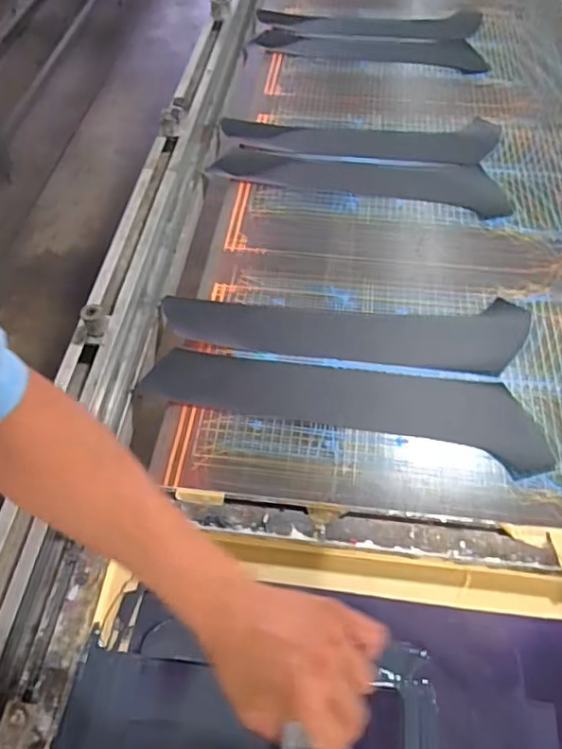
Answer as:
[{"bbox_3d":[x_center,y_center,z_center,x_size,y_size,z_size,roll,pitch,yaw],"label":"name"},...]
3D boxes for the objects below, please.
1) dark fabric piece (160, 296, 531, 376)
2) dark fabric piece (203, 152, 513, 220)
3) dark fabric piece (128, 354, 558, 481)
[{"bbox_3d":[0.076,-0.061,0.710,0.431,0.012,0.108,5,55,5],"label":"dark fabric piece"},{"bbox_3d":[0.117,-0.301,0.893,0.436,0.015,0.099,11,52,10],"label":"dark fabric piece"},{"bbox_3d":[0.068,0.024,0.652,0.426,0.011,0.099,11,56,9],"label":"dark fabric piece"}]

